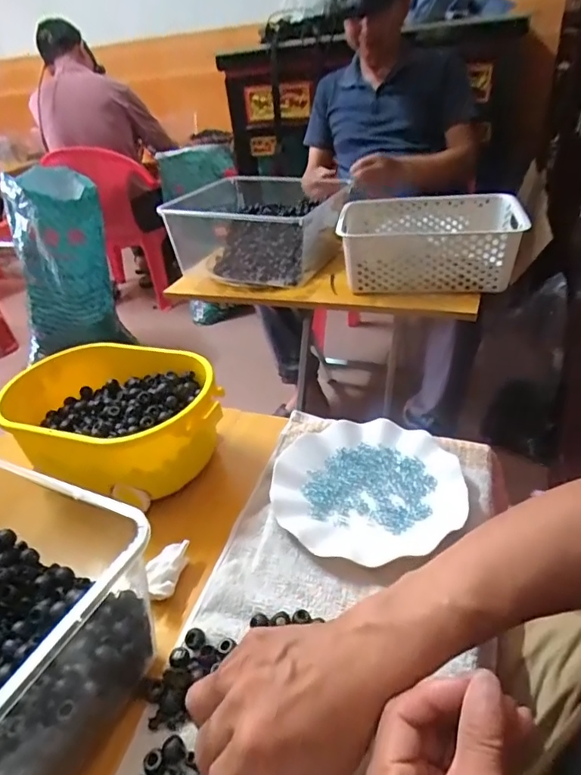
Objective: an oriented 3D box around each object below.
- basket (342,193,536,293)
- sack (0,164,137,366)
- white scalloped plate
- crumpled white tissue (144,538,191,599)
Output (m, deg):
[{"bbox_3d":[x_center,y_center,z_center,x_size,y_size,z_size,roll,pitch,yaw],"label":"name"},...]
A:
[{"bbox_3d":[0.251,-0.264,0.940,0.308,0.112,0.210,3,35,15],"label":"basket"},{"bbox_3d":[-0.739,-0.366,1.622,0.339,0.541,0.244,-23,37,-22],"label":"sack"},{"bbox_3d":[0.078,0.094,0.511,0.179,0.026,0.181,-5,34,3],"label":"white scalloped plate"},{"bbox_3d":[-0.109,0.157,0.446,0.025,0.021,0.054,2,35,14],"label":"crumpled white tissue"}]

